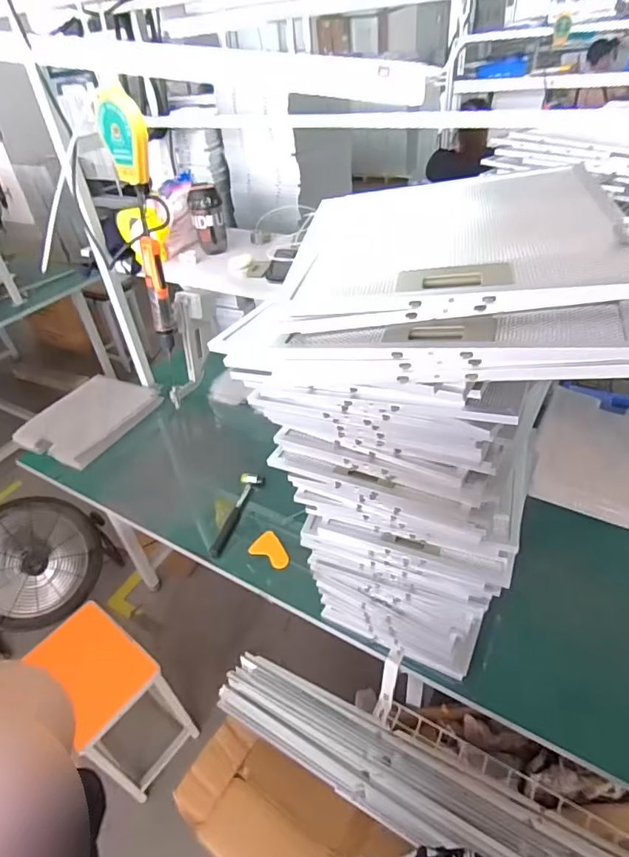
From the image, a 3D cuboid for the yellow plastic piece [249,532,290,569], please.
[{"bbox_3d":[-0.093,0.276,1.099,0.098,0.015,0.067,20,47,29],"label":"yellow plastic piece"}]

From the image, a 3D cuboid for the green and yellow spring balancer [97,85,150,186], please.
[{"bbox_3d":[-0.304,-0.463,0.784,0.074,0.116,0.042,25,49,32],"label":"green and yellow spring balancer"}]

